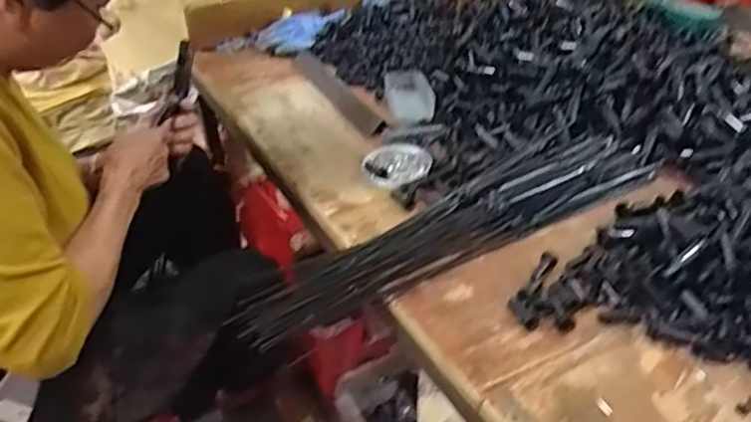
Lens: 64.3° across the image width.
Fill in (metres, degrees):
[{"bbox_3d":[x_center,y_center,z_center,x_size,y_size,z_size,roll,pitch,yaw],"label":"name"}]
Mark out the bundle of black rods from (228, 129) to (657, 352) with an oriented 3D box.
[{"bbox_3d":[0.098,0.017,0.712,0.541,0.034,0.117,-22,48,-21],"label":"bundle of black rods"}]

